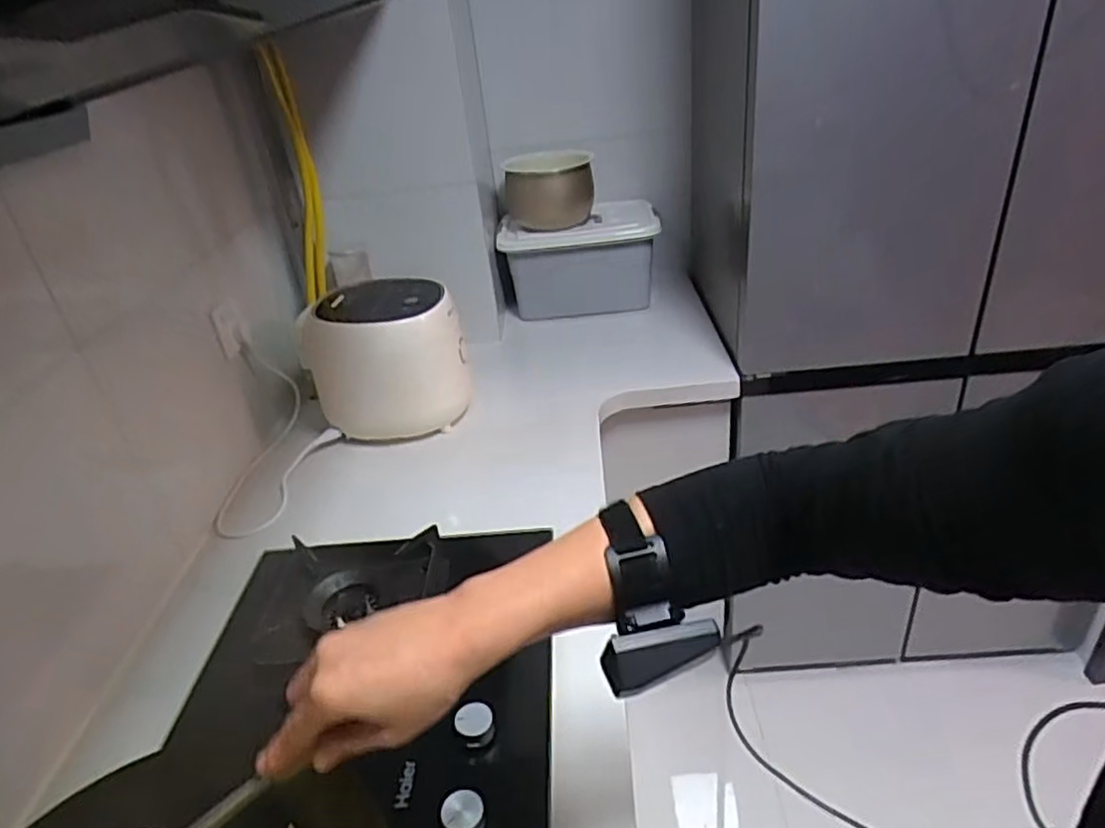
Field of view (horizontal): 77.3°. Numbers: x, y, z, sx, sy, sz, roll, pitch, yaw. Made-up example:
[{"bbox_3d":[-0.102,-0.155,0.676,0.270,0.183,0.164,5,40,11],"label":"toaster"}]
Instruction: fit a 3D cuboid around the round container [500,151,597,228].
[{"bbox_3d":[-0.009,-0.503,1.577,0.203,0.158,0.165,-6,31,1],"label":"round container"}]

